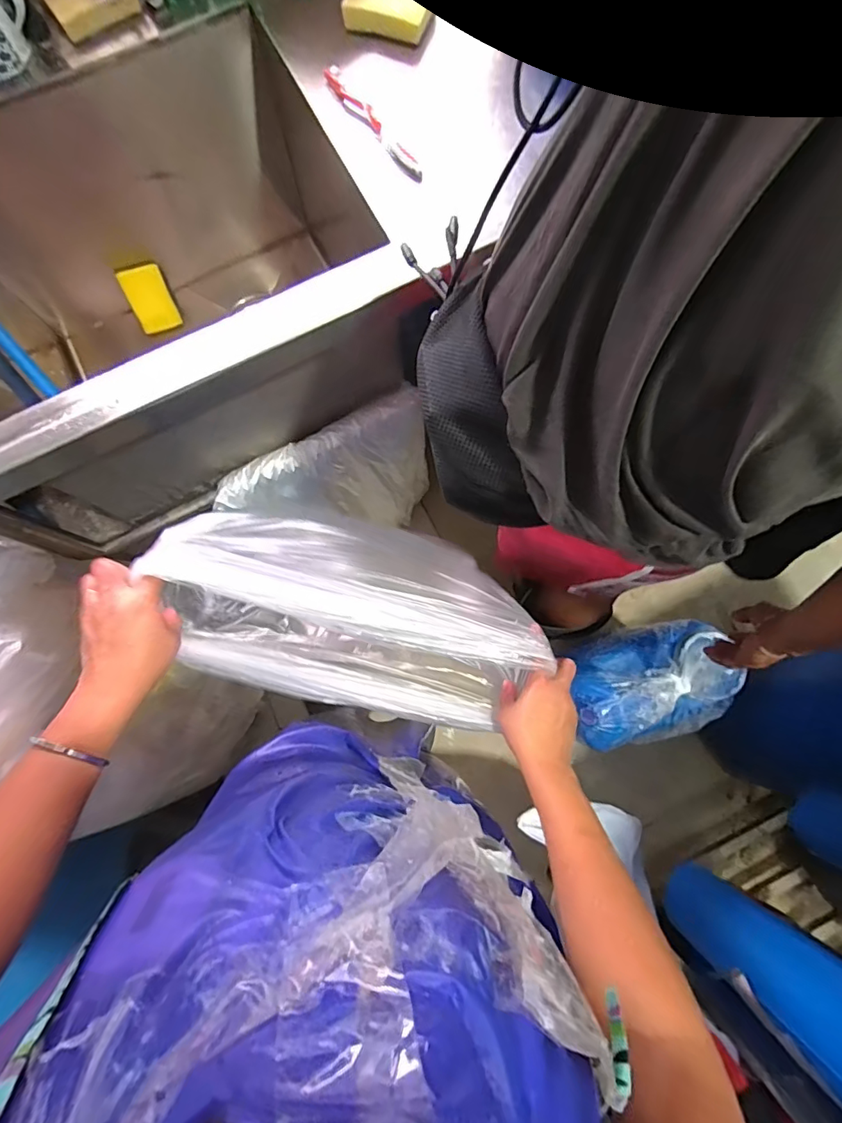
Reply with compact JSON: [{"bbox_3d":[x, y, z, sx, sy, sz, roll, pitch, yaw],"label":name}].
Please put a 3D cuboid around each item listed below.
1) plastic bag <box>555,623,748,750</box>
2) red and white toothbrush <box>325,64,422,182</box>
[{"bbox_3d":[0.421,0.223,0.920,0.267,0.139,0.202,-8,74,-2],"label":"plastic bag"},{"bbox_3d":[-0.063,-0.529,0.598,0.030,0.013,0.191,-34,76,-9],"label":"red and white toothbrush"}]

